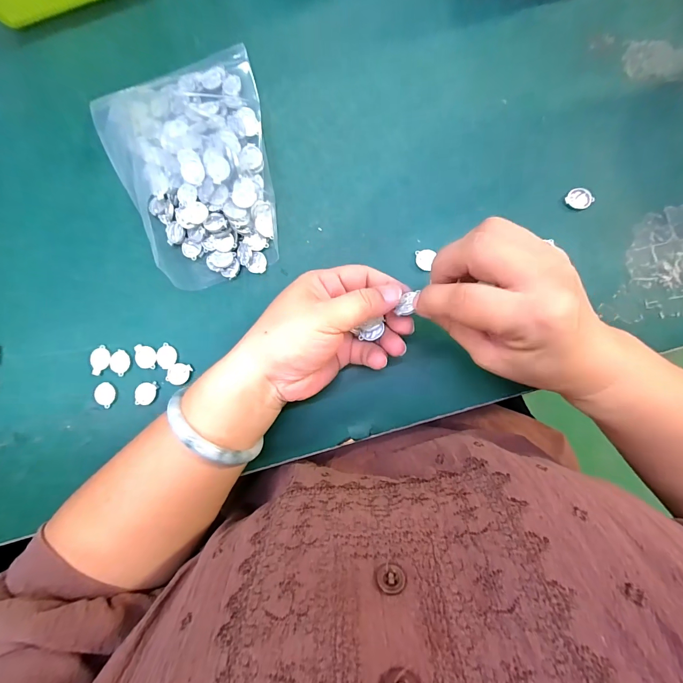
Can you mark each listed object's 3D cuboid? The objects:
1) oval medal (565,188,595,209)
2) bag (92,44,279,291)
[{"bbox_3d":[0.187,-0.112,0.267,0.018,0.004,0.016,39,89,7],"label":"oval medal"},{"bbox_3d":[-0.123,-0.144,0.279,0.129,0.032,0.193,-17,84,3],"label":"bag"}]

